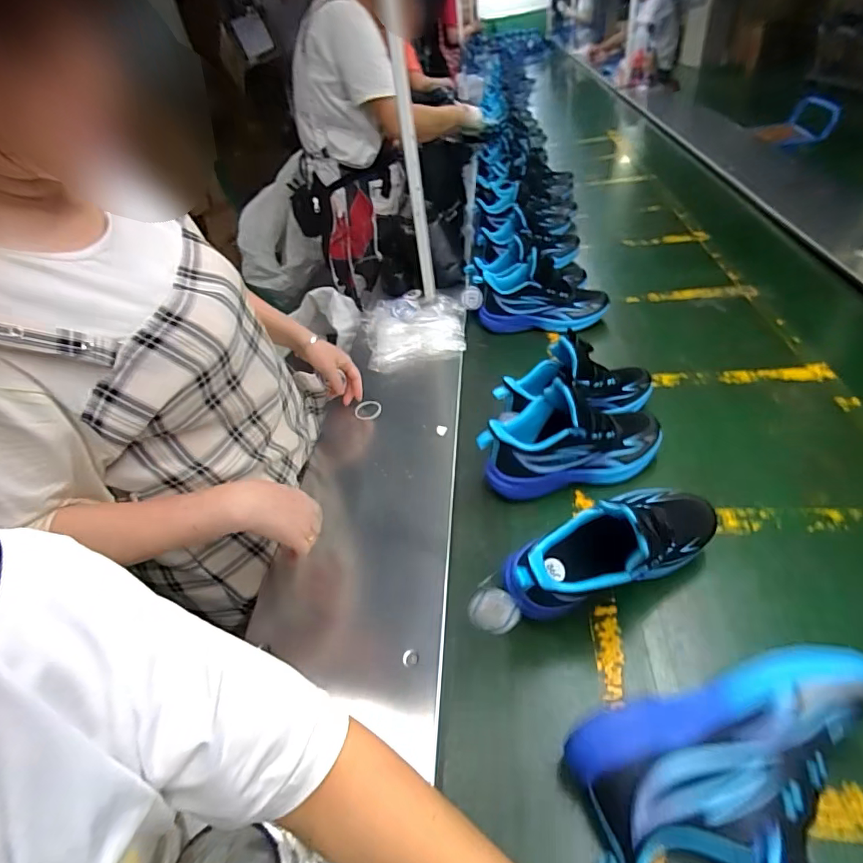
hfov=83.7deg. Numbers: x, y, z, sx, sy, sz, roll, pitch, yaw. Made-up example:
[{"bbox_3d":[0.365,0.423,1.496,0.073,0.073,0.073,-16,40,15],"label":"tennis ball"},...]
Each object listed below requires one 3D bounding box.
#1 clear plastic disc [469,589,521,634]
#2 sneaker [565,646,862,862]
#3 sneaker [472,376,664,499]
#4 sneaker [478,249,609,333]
[{"bbox_3d":[0.064,0.183,0.492,0.051,0.048,0.005,10,16,10],"label":"clear plastic disc"},{"bbox_3d":[0.250,0.286,0.377,0.248,0.111,0.150,-15,42,-4],"label":"sneaker"},{"bbox_3d":[0.196,0.008,0.679,0.256,0.134,0.095,-12,42,-1],"label":"sneaker"},{"bbox_3d":[0.230,-0.278,0.997,0.258,0.130,0.093,1,43,12],"label":"sneaker"}]

